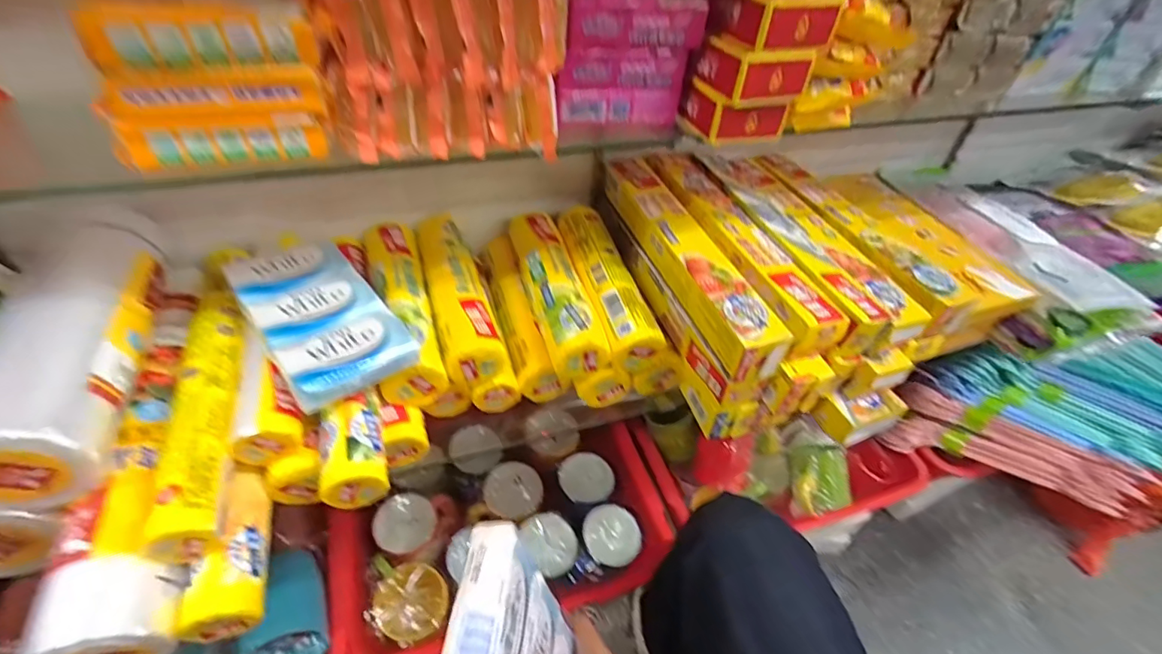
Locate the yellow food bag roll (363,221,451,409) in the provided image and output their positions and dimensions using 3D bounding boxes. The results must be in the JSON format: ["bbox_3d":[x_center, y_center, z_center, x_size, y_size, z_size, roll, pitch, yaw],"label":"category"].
[{"bbox_3d":[-0.179,-0.023,0.517,0.052,0.055,0.220,-11,46,-17],"label":"yellow food bag roll"}]

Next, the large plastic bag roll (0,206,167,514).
[{"bbox_3d":[-0.397,0.003,0.400,0.093,0.066,0.256,-10,46,-16],"label":"large plastic bag roll"}]

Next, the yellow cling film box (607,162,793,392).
[{"bbox_3d":[0.106,-0.077,0.528,0.057,0.049,0.307,-11,46,-17],"label":"yellow cling film box"}]

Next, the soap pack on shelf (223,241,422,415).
[{"bbox_3d":[-0.219,-0.012,0.433,0.093,0.028,0.168,-29,53,-31],"label":"soap pack on shelf"}]

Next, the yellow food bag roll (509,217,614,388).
[{"bbox_3d":[-0.028,-0.042,0.544,0.056,0.049,0.216,-9,46,-15],"label":"yellow food bag roll"}]

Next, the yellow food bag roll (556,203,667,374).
[{"bbox_3d":[0.023,-0.049,0.552,0.049,0.055,0.219,-10,46,-16],"label":"yellow food bag roll"}]

